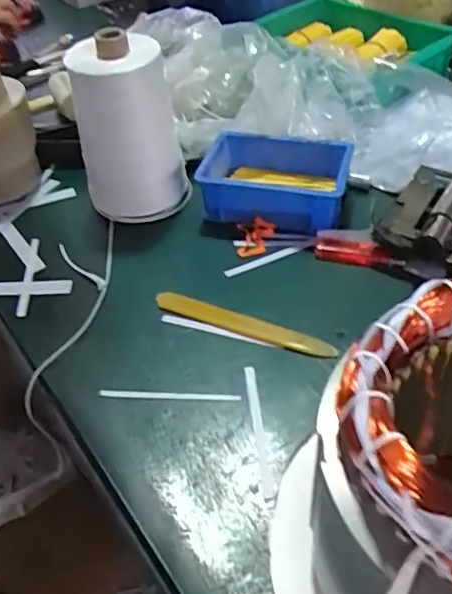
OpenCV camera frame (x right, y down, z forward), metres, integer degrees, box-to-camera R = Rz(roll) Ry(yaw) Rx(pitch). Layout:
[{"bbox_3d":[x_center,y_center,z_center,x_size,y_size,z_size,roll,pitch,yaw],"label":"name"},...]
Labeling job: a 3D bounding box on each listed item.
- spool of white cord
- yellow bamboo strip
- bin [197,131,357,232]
[{"bbox_3d":[-0.099,-0.171,0.574,0.104,0.166,0.089,-11,46,-6],"label":"spool of white cord"},{"bbox_3d":[0.015,0.023,0.484,0.162,0.009,0.021,17,50,20],"label":"yellow bamboo strip"},{"bbox_3d":[0.049,-0.117,0.574,0.145,0.052,0.095,9,47,13],"label":"bin"}]

